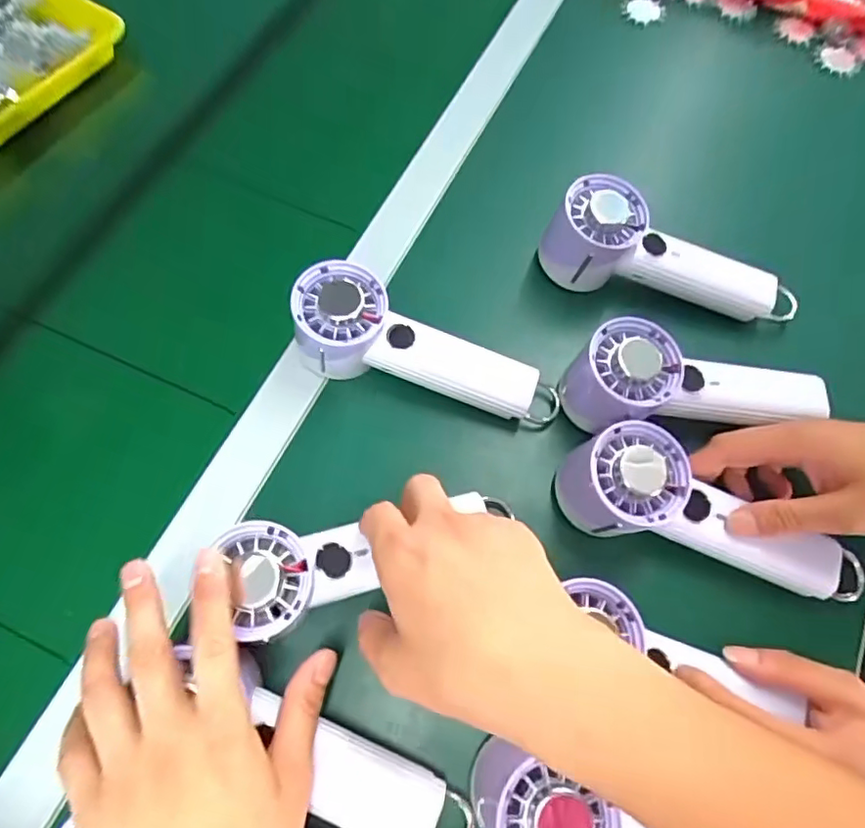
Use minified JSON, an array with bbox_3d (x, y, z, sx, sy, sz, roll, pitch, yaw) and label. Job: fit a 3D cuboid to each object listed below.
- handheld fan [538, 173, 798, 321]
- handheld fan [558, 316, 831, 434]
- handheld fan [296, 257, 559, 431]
[{"bbox_3d":[0.189,-0.125,0.436,0.204,0.058,0.064,11,68,4],"label":"handheld fan"},{"bbox_3d":[0.183,-0.017,0.398,0.168,0.072,0.059,5,68,1],"label":"handheld fan"},{"bbox_3d":[-0.005,-0.040,0.415,0.201,0.059,0.072,22,69,-7],"label":"handheld fan"}]

